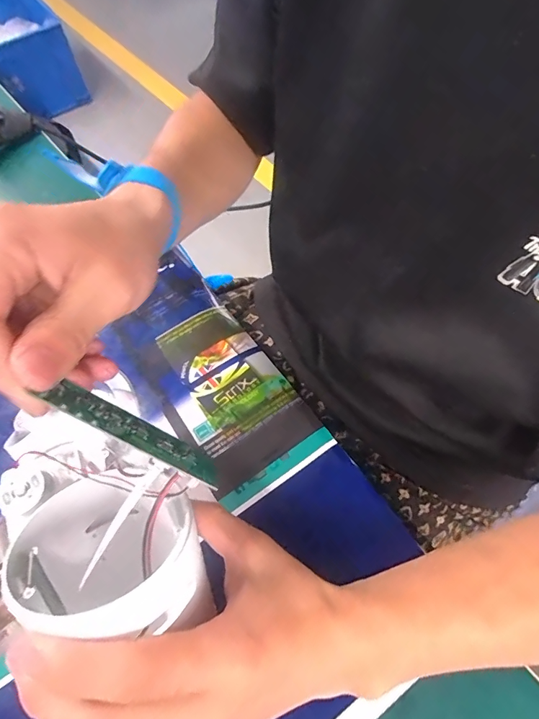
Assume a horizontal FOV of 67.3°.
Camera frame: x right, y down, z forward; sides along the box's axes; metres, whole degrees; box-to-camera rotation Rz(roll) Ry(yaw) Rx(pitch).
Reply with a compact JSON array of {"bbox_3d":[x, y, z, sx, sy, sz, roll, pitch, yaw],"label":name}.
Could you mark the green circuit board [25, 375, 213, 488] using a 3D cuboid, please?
[{"bbox_3d":[-0.053,0.029,0.164,0.004,0.075,0.019,-49,22,17],"label":"green circuit board"}]

